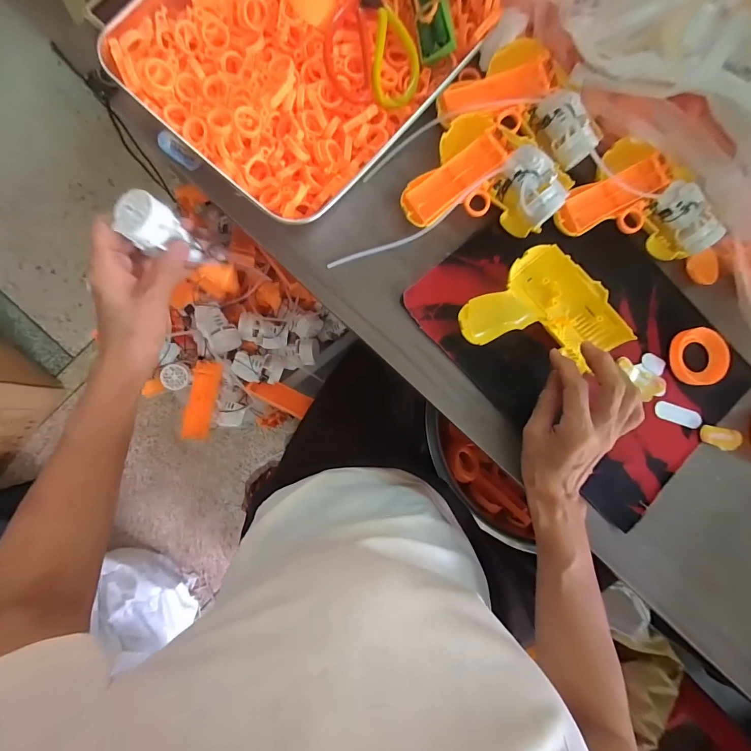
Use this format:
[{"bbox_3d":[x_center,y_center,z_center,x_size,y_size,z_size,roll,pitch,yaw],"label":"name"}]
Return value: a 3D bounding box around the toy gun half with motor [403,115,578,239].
[{"bbox_3d":[0.104,-0.178,0.362,0.127,0.034,0.120,41,84,-1],"label":"toy gun half with motor"}]

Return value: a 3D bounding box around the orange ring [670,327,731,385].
[{"bbox_3d":[0.332,-0.019,0.390,0.054,0.017,0.057,0,86,-4],"label":"orange ring"}]

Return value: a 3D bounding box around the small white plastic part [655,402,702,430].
[{"bbox_3d":[0.313,0.041,0.392,0.046,0.004,0.018,19,98,6],"label":"small white plastic part"}]

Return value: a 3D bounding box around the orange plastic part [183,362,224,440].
[{"bbox_3d":[-0.241,0.034,0.528,0.035,0.018,0.106,11,85,-4],"label":"orange plastic part"}]

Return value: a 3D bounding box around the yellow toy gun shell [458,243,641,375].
[{"bbox_3d":[0.162,-0.049,0.371,0.116,0.038,0.125,-41,90,-6],"label":"yellow toy gun shell"}]

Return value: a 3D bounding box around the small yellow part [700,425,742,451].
[{"bbox_3d":[0.358,0.065,0.392,0.047,0.007,0.022,10,85,-4],"label":"small yellow part"}]

